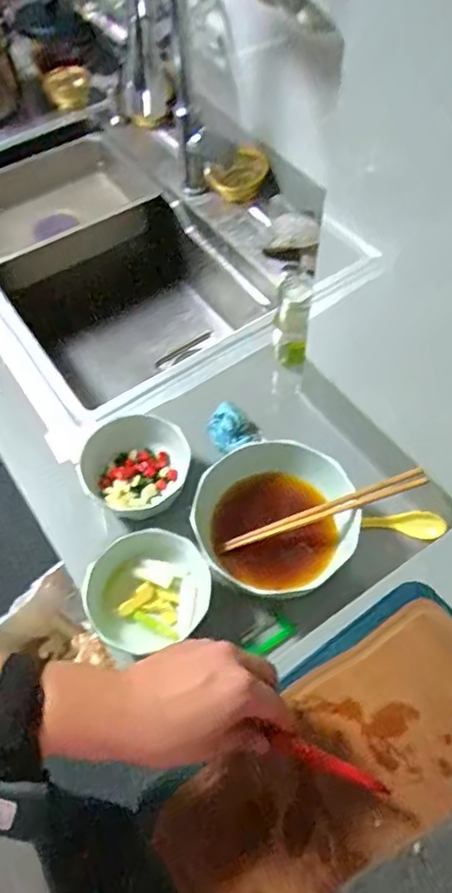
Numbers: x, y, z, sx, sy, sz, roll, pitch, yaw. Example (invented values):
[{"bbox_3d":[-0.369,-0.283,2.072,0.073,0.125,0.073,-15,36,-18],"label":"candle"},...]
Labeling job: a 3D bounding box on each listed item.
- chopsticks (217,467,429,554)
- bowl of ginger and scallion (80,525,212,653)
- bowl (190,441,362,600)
[{"bbox_3d":[0.099,0.070,0.623,0.228,0.014,0.017,-22,58,11],"label":"chopsticks"},{"bbox_3d":[-0.086,0.153,0.626,0.132,0.060,0.112,-19,60,-10],"label":"bowl of ginger and scallion"},{"bbox_3d":[0.056,0.087,0.654,0.164,0.091,0.168,-1,59,1],"label":"bowl"}]

